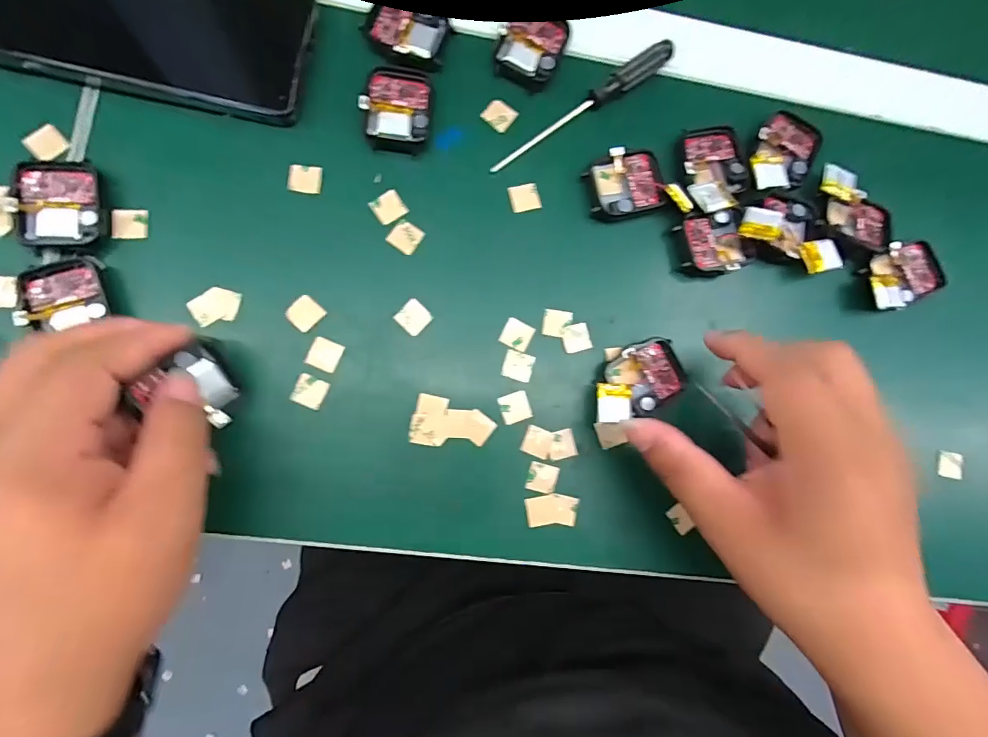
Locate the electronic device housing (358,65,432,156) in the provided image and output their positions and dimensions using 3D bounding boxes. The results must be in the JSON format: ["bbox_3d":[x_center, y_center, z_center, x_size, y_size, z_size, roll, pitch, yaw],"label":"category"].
[{"bbox_3d":[-0.053,-0.144,0.256,0.036,0.008,0.047,5,85,-7],"label":"electronic device housing"}]

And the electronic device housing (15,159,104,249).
[{"bbox_3d":[-0.216,-0.082,0.232,0.034,0.012,0.042,1,86,-7],"label":"electronic device housing"}]

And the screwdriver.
[{"bbox_3d":[0.053,-0.152,0.270,0.131,0.011,0.013,-38,91,-8],"label":"screwdriver"}]

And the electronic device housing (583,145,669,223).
[{"bbox_3d":[0.076,-0.108,0.269,0.045,0.010,0.037,-15,88,-8],"label":"electronic device housing"}]

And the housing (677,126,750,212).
[{"bbox_3d":[0.131,-0.117,0.271,0.039,0.016,0.054,-5,87,-8],"label":"housing"}]

